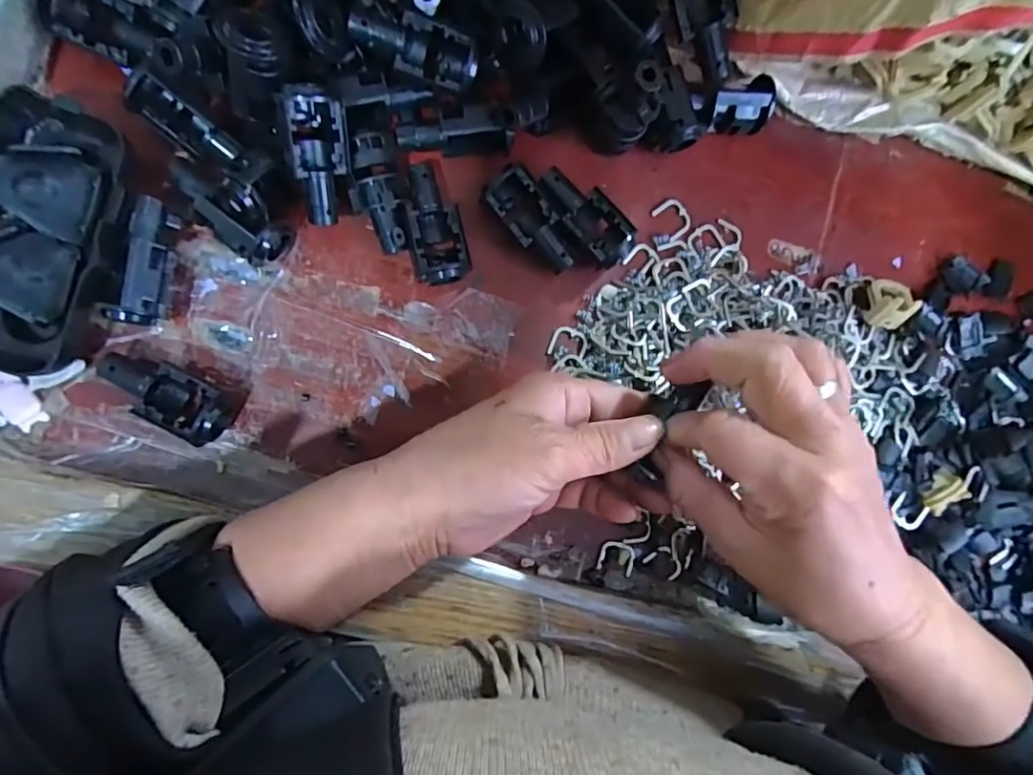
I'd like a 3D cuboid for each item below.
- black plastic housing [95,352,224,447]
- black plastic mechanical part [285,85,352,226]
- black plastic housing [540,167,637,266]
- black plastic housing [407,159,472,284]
[{"bbox_3d":[-0.150,0.003,0.233,0.054,0.025,0.023,31,84,-7],"label":"black plastic housing"},{"bbox_3d":[-0.081,-0.095,0.224,0.020,0.019,0.052,-1,112,-9],"label":"black plastic mechanical part"},{"bbox_3d":[0.033,-0.083,0.262,0.052,0.022,0.022,41,83,-5],"label":"black plastic housing"},{"bbox_3d":[-0.038,-0.074,0.254,0.025,0.021,0.053,-9,89,-9],"label":"black plastic housing"}]

